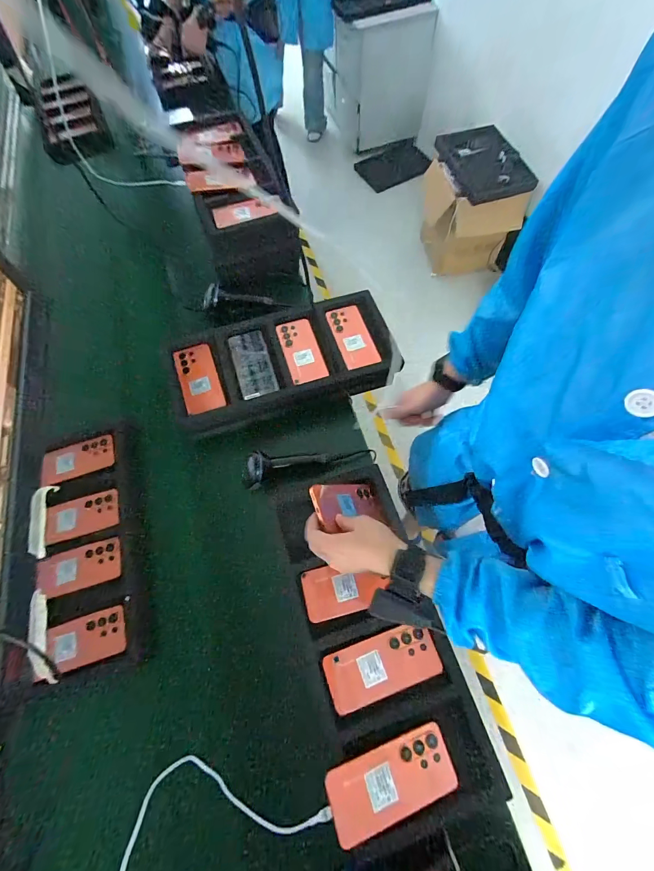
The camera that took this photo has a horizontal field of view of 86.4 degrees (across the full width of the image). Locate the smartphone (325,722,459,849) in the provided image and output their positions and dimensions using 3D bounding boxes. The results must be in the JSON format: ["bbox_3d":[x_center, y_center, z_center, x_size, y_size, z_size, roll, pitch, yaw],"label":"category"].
[{"bbox_3d":[0.088,0.466,0.470,0.171,0.008,0.076,-13,58,-14],"label":"smartphone"}]

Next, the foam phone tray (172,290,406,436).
[{"bbox_3d":[-0.096,-0.168,0.770,0.484,0.047,0.266,-15,67,-5],"label":"foam phone tray"}]

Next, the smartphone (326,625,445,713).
[{"bbox_3d":[0.083,0.349,0.531,0.168,0.009,0.079,-17,67,-6],"label":"smartphone"}]

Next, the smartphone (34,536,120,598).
[{"bbox_3d":[-0.473,0.253,0.660,0.147,0.008,0.076,-18,67,-5],"label":"smartphone"}]

